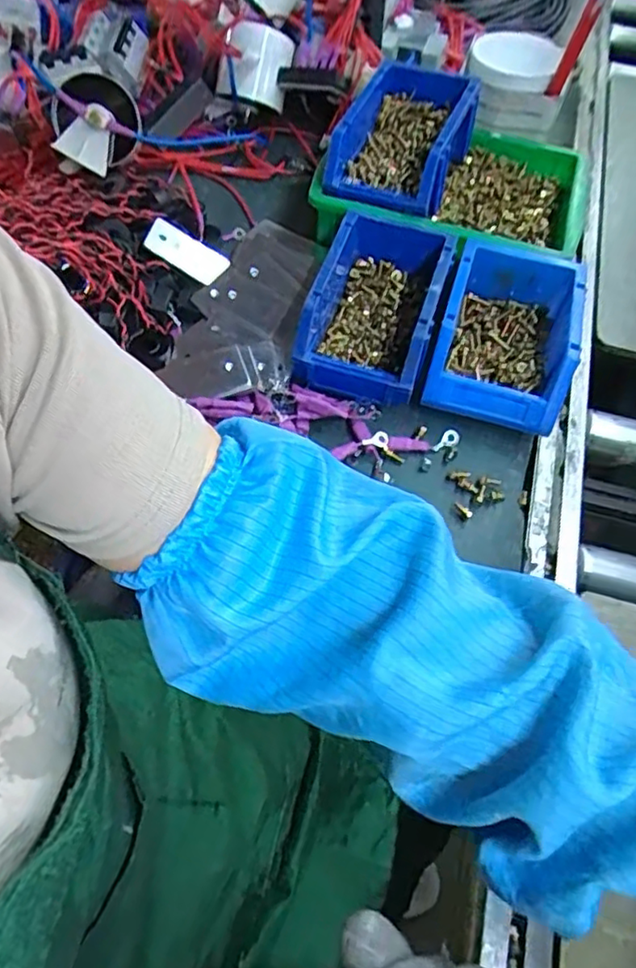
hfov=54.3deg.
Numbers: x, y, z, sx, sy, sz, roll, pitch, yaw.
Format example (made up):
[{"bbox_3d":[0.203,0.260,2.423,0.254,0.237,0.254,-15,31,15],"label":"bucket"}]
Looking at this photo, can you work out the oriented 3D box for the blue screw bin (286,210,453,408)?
[{"bbox_3d":[0.051,-0.157,0.538,0.099,0.062,0.174,16,58,7],"label":"blue screw bin"}]

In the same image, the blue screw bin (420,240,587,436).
[{"bbox_3d":[0.162,-0.131,0.528,0.110,0.059,0.160,17,58,7],"label":"blue screw bin"}]

